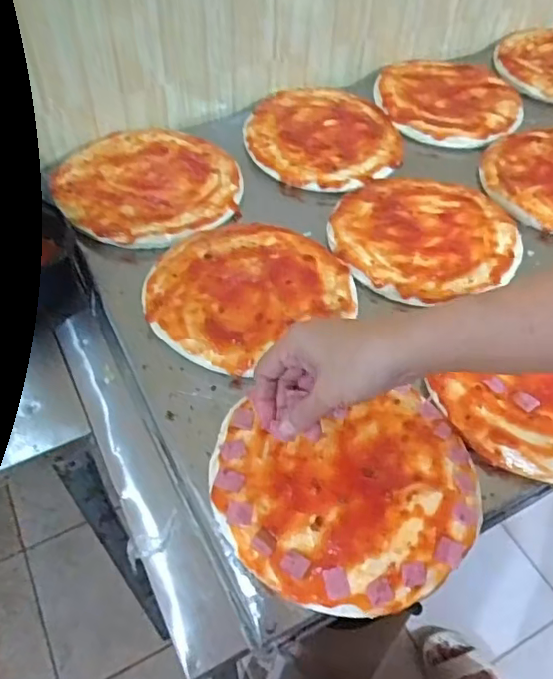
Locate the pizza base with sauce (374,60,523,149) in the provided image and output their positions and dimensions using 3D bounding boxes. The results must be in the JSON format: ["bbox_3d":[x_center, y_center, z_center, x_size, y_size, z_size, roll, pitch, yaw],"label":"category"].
[{"bbox_3d":[0.242,-0.340,0.840,0.196,0.025,0.188,1,51,-2],"label":"pizza base with sauce"}]

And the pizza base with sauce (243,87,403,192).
[{"bbox_3d":[0.061,-0.272,0.778,0.197,0.020,0.211,1,51,-2],"label":"pizza base with sauce"}]

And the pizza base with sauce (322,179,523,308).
[{"bbox_3d":[0.160,-0.124,0.648,0.191,0.008,0.189,1,51,-2],"label":"pizza base with sauce"}]

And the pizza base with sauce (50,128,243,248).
[{"bbox_3d":[-0.151,-0.188,0.694,0.204,0.012,0.210,1,51,-2],"label":"pizza base with sauce"}]

